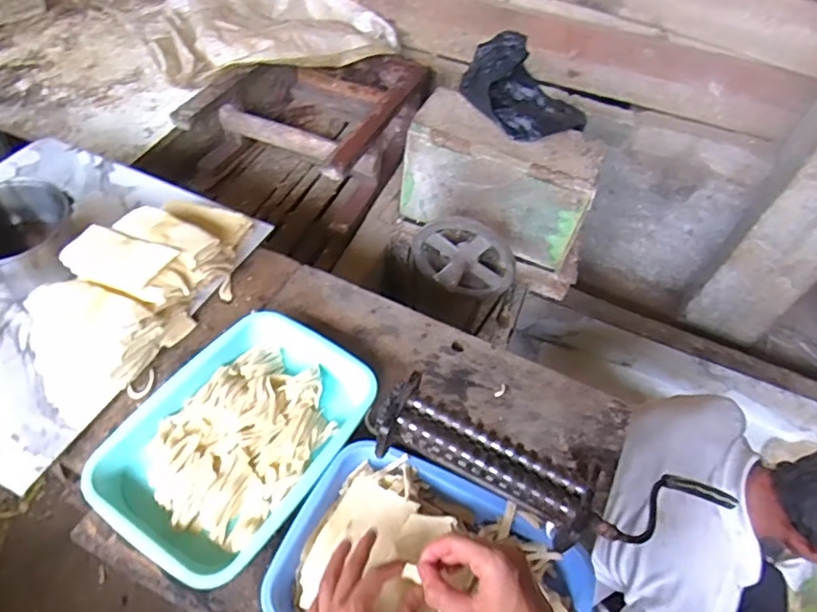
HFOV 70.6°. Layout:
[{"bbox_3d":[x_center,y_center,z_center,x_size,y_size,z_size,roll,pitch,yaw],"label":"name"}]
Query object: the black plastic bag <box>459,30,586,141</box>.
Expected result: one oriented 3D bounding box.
[{"bbox_3d":[0.209,-0.409,1.071,0.171,0.100,0.216,-29,62,-23],"label":"black plastic bag"}]

